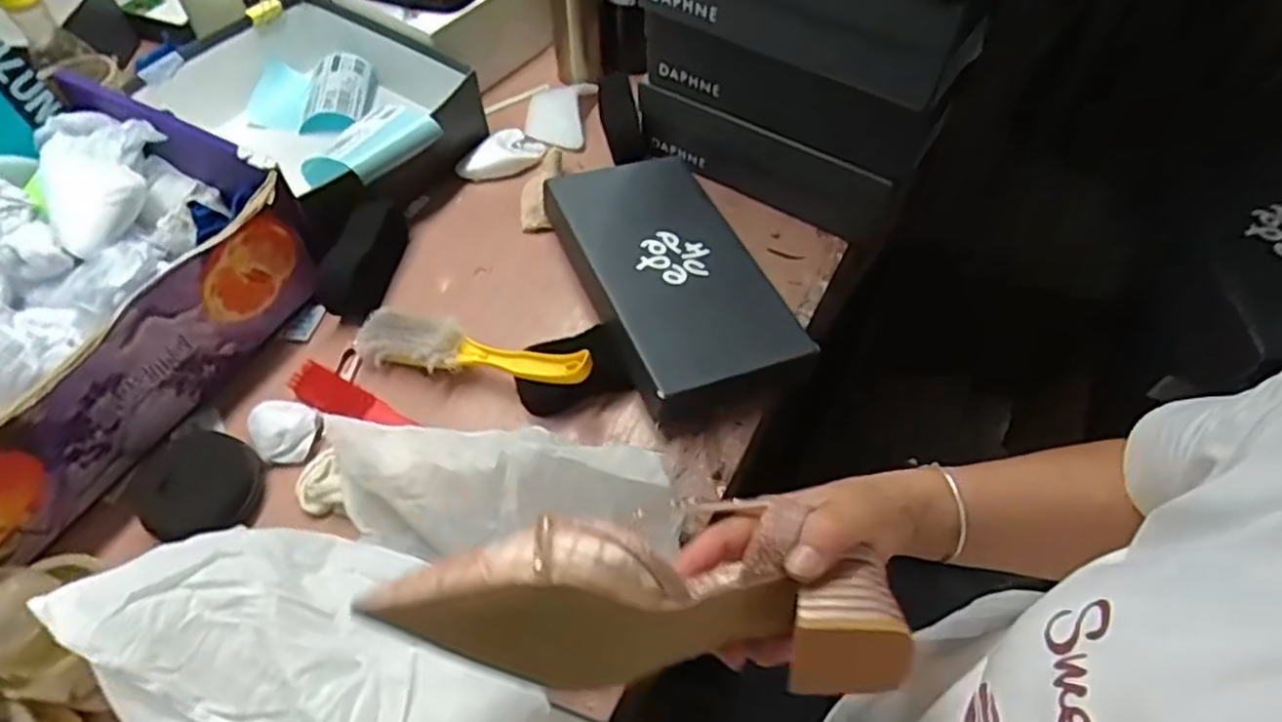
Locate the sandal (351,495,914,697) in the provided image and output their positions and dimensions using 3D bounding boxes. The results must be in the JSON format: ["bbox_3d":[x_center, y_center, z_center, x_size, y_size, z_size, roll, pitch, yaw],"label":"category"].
[{"bbox_3d":[-0.002,0.110,0.334,0.230,0.063,0.069,4,55,-5],"label":"sandal"}]

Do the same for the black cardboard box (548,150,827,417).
[{"bbox_3d":[0.032,-0.094,0.710,0.173,0.039,0.301,-21,58,-14],"label":"black cardboard box"}]

